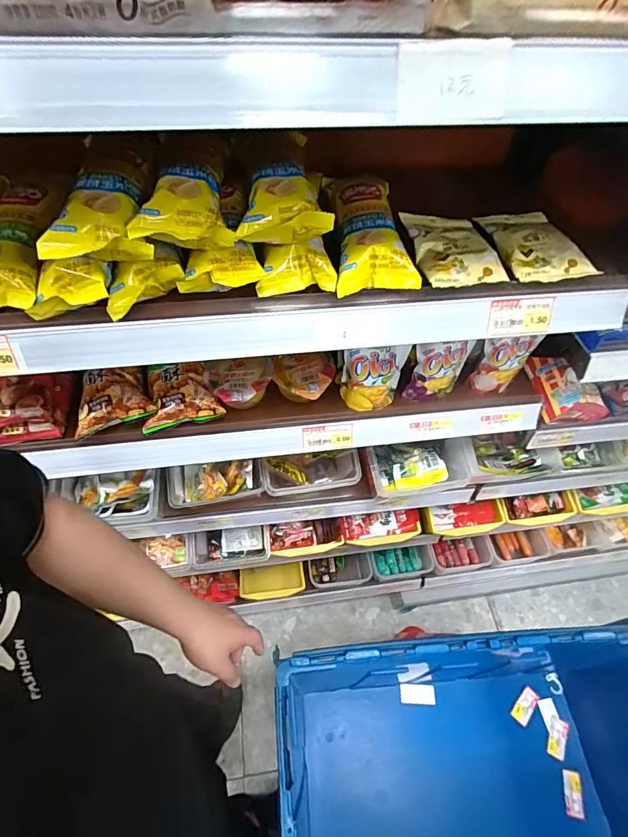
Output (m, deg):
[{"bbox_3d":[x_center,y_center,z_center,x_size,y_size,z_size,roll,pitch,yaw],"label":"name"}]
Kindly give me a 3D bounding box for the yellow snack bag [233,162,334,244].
[{"bbox_3d":[-0.028,-0.184,0.369,0.076,0.042,0.064,-6,57,-7],"label":"yellow snack bag"}]

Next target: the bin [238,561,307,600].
[{"bbox_3d":[-0.113,0.440,1.139,0.171,0.040,0.074,-5,57,-6],"label":"bin"}]

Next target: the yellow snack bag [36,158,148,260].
[{"bbox_3d":[-0.176,-0.178,0.351,0.059,0.030,0.114,6,55,0],"label":"yellow snack bag"}]

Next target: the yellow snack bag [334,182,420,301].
[{"bbox_3d":[0.060,-0.203,0.443,0.073,0.035,0.179,1,56,-2],"label":"yellow snack bag"}]

